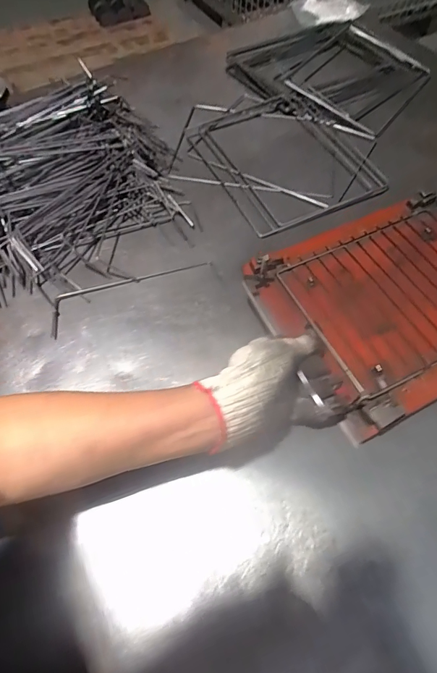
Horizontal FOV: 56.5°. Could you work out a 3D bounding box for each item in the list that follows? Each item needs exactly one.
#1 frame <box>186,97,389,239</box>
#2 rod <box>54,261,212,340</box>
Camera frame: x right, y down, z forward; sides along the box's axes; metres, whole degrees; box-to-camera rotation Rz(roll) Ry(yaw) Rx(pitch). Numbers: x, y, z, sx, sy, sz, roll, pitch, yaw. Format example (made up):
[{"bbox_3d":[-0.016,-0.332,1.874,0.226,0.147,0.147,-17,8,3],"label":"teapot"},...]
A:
[{"bbox_3d":[0.106,-0.272,0.620,0.241,0.022,0.254,-22,62,-11],"label":"frame"},{"bbox_3d":[-0.113,-0.065,0.505,0.207,0.005,0.051,-28,64,-14],"label":"rod"}]

